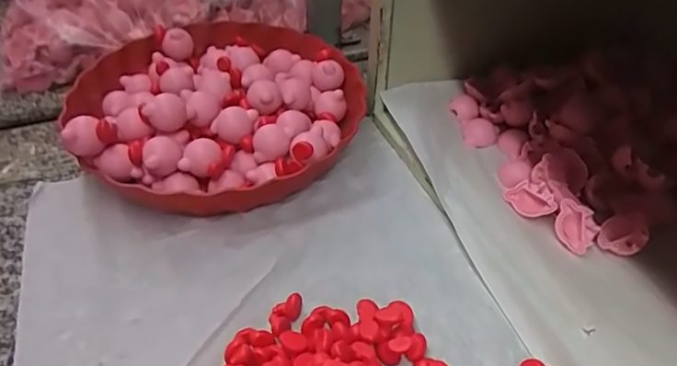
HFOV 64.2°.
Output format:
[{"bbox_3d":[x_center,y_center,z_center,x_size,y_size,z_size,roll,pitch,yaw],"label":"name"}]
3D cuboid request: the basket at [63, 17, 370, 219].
[{"bbox_3d":[-0.101,-0.070,0.468,0.241,0.062,0.234,-16,46,-15],"label":"basket"}]

